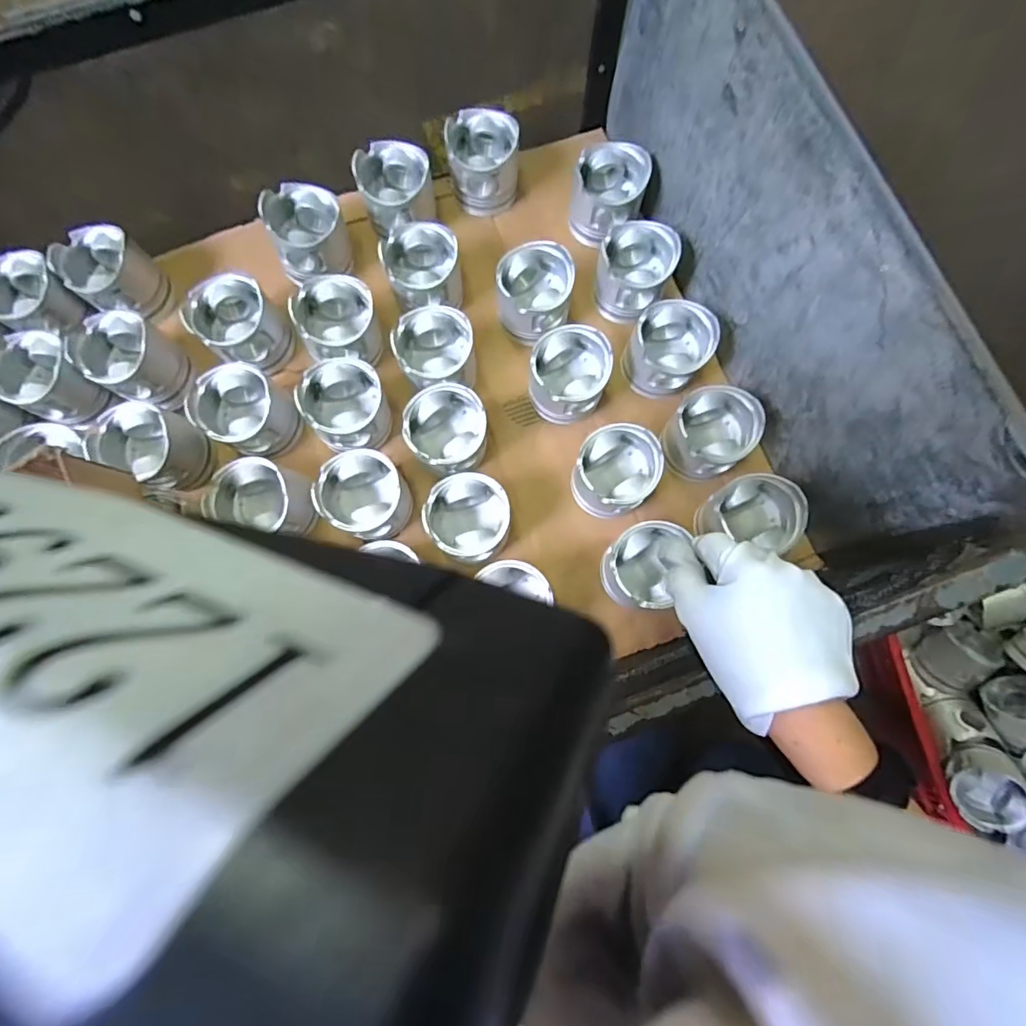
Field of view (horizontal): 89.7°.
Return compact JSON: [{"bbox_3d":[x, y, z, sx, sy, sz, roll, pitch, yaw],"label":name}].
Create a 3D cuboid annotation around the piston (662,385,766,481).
[{"bbox_3d":[0.227,-0.091,0.603,0.099,0.073,0.092,0,78,0],"label":"piston"}]

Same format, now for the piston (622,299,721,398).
[{"bbox_3d":[0.187,-0.197,0.625,0.090,0.075,0.091,0,78,0],"label":"piston"}]

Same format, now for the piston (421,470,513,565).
[{"bbox_3d":[-0.050,0.010,0.600,0.094,0.080,0.097,-13,79,-3],"label":"piston"}]

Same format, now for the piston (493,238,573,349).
[{"bbox_3d":[0.026,-0.271,0.644,0.093,0.072,0.104,6,79,1],"label":"piston"}]

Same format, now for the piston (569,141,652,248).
[{"bbox_3d":[0.124,-0.416,0.684,0.094,0.073,0.102,11,79,2],"label":"piston"}]

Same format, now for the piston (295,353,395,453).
[{"bbox_3d":[-0.196,-0.127,0.619,0.091,0.078,0.100,-20,79,-4],"label":"piston"}]

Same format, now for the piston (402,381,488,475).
[{"bbox_3d":[-0.078,-0.094,0.612,0.091,0.087,0.089,0,78,0],"label":"piston"}]

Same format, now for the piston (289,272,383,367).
[{"bbox_3d":[-0.210,-0.229,0.630,0.090,0.072,0.098,0,78,0],"label":"piston"}]

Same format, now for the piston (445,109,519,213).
[{"bbox_3d":[-0.040,-0.472,0.698,0.095,0.082,0.090,3,78,0],"label":"piston"}]

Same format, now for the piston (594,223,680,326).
[{"bbox_3d":[0.152,-0.302,0.657,0.092,0.079,0.101,14,79,3],"label":"piston"}]

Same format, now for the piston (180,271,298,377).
[{"bbox_3d":[-0.328,-0.225,0.629,0.102,0.072,0.094,0,78,0],"label":"piston"}]

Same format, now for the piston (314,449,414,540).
[{"bbox_3d":[-0.171,-0.017,0.604,0.090,0.092,0.094,0,78,0],"label":"piston"}]

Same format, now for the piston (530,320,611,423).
[{"bbox_3d":[0.066,-0.162,0.626,0.089,0.088,0.097,0,78,0],"label":"piston"}]

